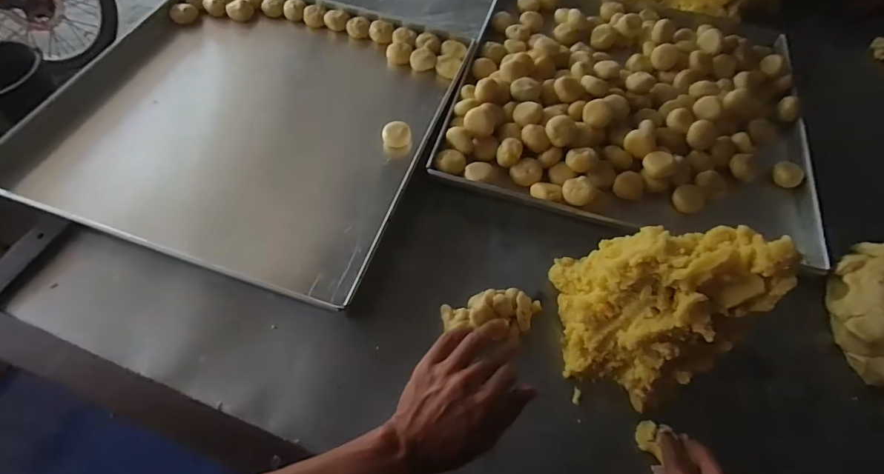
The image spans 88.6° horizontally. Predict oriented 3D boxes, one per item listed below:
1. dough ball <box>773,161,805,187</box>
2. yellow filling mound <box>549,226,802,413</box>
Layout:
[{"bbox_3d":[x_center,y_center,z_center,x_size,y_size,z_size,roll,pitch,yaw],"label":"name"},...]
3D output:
[{"bbox_3d":[0.501,-0.090,0.655,0.034,0.029,0.038,-39,68,-23],"label":"dough ball"},{"bbox_3d":[0.203,0.066,0.449,0.177,0.165,0.144,25,61,11],"label":"yellow filling mound"}]

